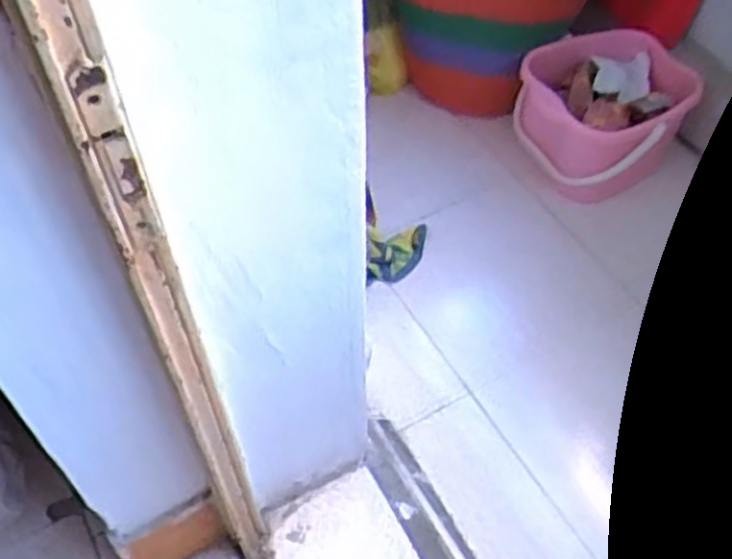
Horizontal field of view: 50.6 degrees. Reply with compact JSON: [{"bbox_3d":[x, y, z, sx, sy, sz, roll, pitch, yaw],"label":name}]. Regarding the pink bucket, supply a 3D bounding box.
[{"bbox_3d":[0.510,-0.373,1.683,0.358,0.212,0.344,1,51,-1],"label":"pink bucket"}]

